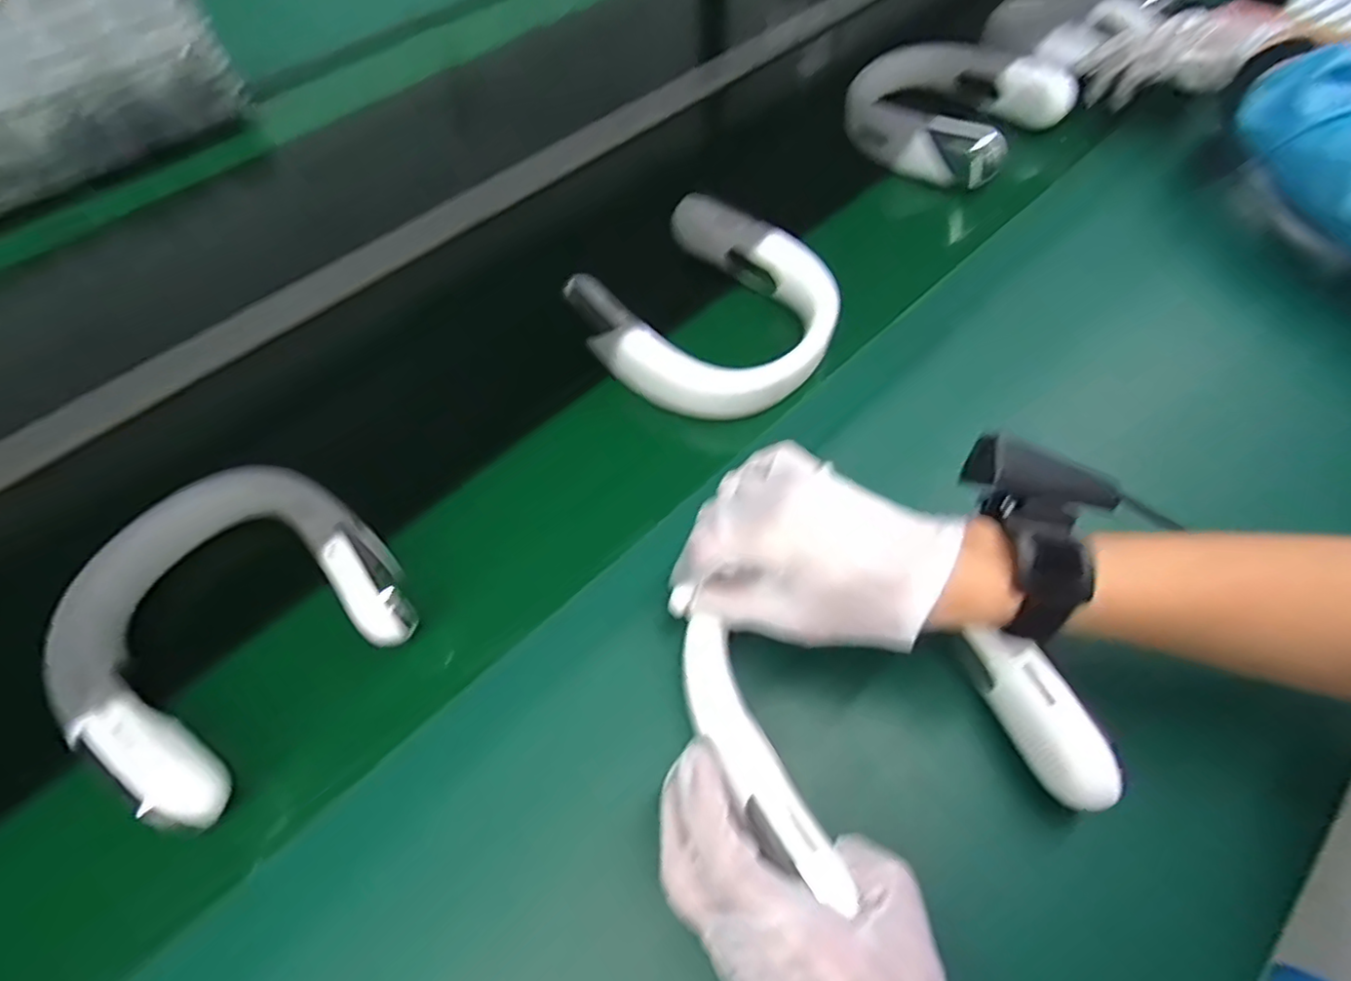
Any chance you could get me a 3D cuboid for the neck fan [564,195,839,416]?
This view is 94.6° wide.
[{"bbox_3d":[0.029,-0.153,0.525,0.201,0.049,0.187,39,69,24],"label":"neck fan"}]

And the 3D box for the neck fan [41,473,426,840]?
[{"bbox_3d":[-0.290,0.074,0.400,0.215,0.043,0.184,34,67,23],"label":"neck fan"}]

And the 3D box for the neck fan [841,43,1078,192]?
[{"bbox_3d":[0.289,-0.432,0.702,0.179,0.058,0.233,-41,64,-19],"label":"neck fan"}]

